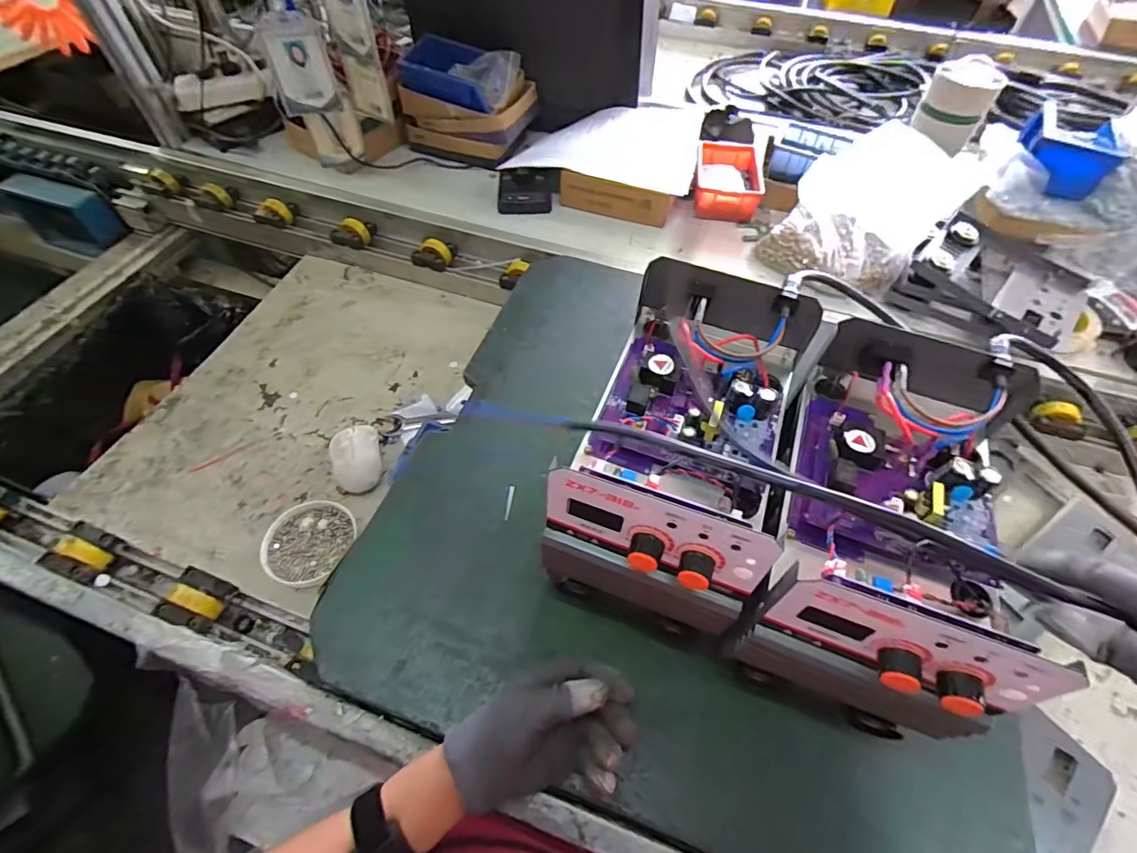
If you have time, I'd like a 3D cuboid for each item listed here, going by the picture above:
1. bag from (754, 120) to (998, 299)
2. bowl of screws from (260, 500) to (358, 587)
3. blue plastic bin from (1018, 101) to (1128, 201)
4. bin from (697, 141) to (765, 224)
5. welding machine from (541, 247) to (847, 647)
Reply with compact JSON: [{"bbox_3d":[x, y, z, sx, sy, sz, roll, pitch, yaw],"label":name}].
[{"bbox_3d":[0.376,-0.275,0.667,0.189,0.169,0.093,35,62,21],"label":"bag"},{"bbox_3d":[-0.293,0.127,0.579,0.092,0.010,0.095,0,56,-1],"label":"bowl of screws"},{"bbox_3d":[0.722,-0.402,0.754,0.112,0.067,0.122,26,59,16],"label":"blue plastic bin"},{"bbox_3d":[0.254,-0.393,0.830,0.103,0.044,0.159,11,56,7],"label":"bin"},{"bbox_3d":[0.099,0.018,0.434,0.157,0.153,0.251,19,57,12],"label":"welding machine"}]

